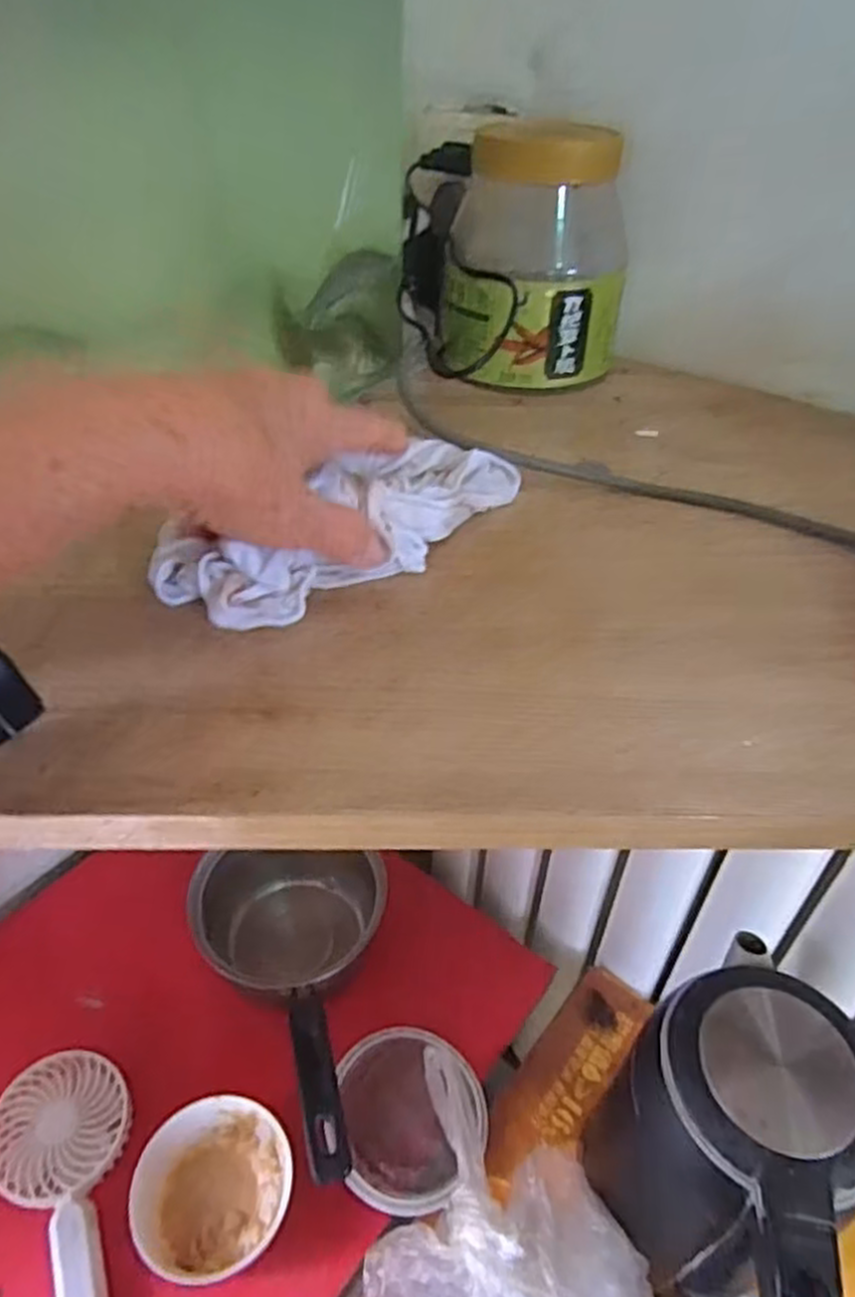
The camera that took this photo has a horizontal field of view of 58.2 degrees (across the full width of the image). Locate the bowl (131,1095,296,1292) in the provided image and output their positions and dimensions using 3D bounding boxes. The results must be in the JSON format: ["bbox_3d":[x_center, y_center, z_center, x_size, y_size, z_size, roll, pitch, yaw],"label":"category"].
[{"bbox_3d":[-0.153,0.395,0.559,0.105,0.058,0.105,2,41,-1],"label":"bowl"}]

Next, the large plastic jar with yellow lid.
[{"bbox_3d":[0.070,-0.242,0.471,0.102,0.131,0.115,10,41,8],"label":"large plastic jar with yellow lid"}]

